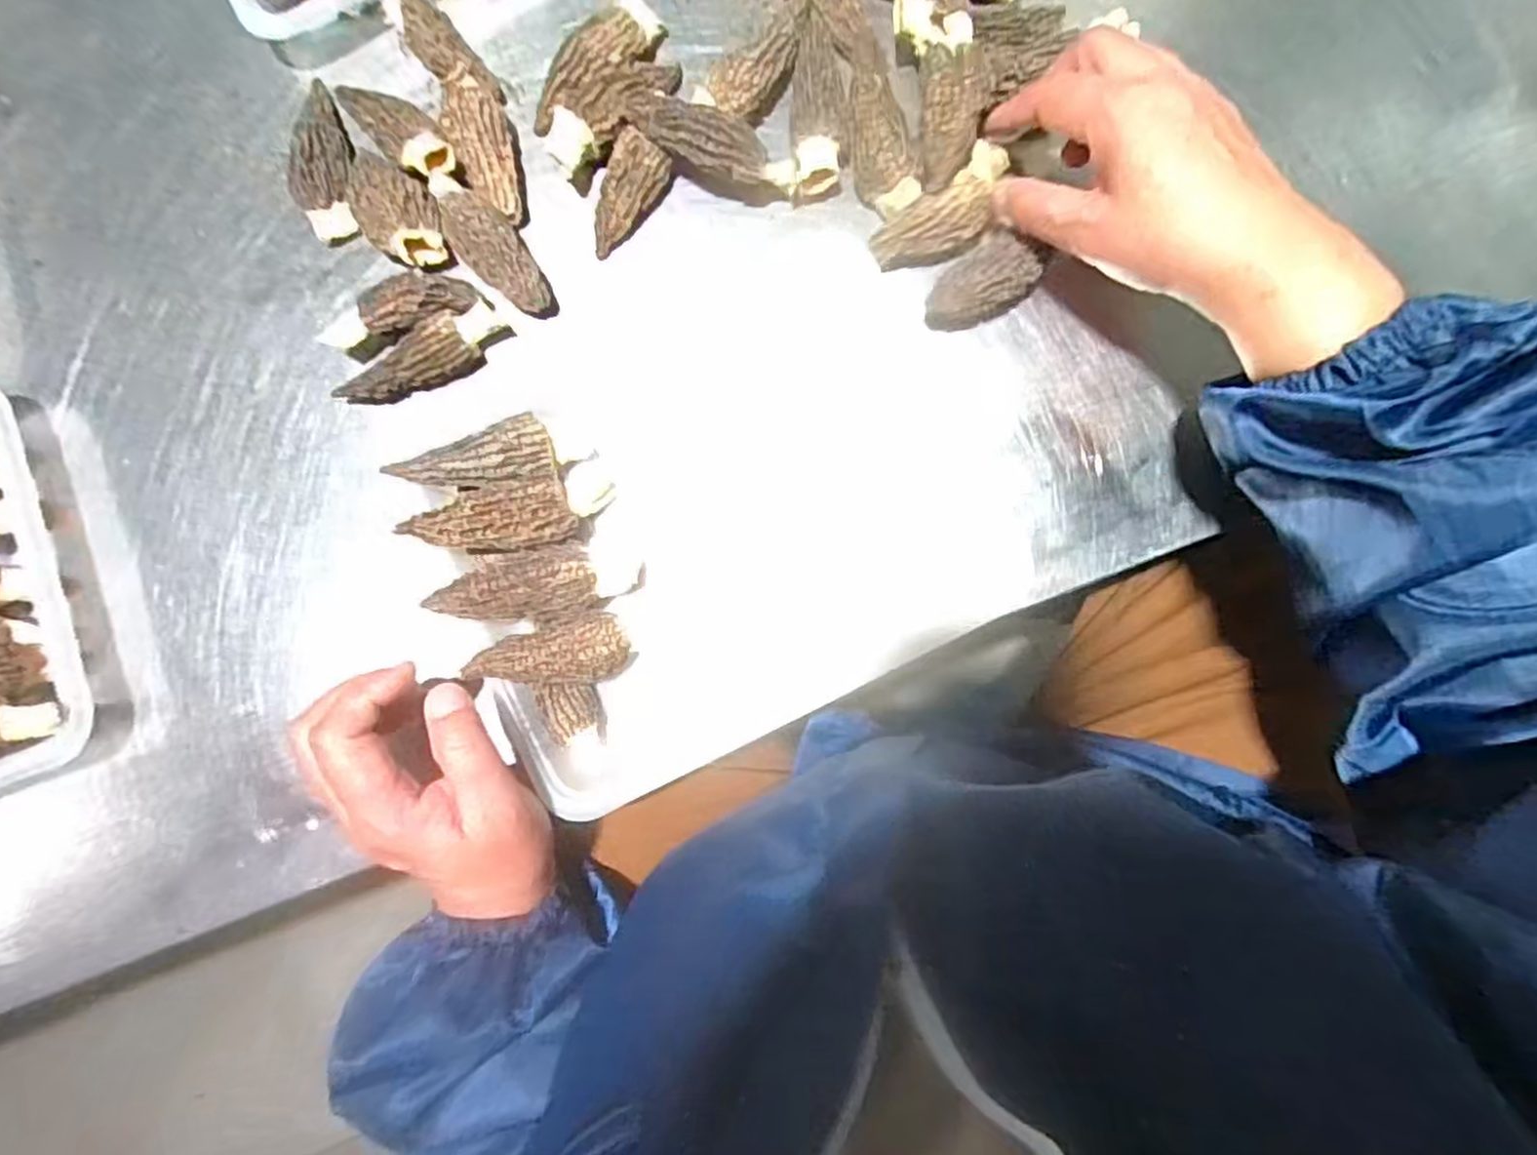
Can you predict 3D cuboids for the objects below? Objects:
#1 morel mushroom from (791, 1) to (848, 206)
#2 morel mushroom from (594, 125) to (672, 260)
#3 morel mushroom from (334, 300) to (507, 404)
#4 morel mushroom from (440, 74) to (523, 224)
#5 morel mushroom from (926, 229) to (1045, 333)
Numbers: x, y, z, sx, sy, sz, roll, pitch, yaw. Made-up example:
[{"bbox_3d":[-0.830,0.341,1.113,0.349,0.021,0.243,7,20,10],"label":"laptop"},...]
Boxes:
[{"bbox_3d":[0.025,-0.242,0.386,0.028,0.025,0.090,-4,86,3],"label":"morel mushroom"},{"bbox_3d":[-0.075,-0.197,0.390,0.028,0.017,0.057,33,89,4],"label":"morel mushroom"},{"bbox_3d":[-0.179,-0.111,0.390,0.090,0.029,0.026,-29,85,1],"label":"morel mushroom"},{"bbox_3d":[-0.147,-0.219,0.394,0.029,0.029,0.071,-19,86,2],"label":"morel mushroom"},{"bbox_3d":[0.106,-0.145,0.379,0.053,0.029,0.032,-34,85,1],"label":"morel mushroom"}]

